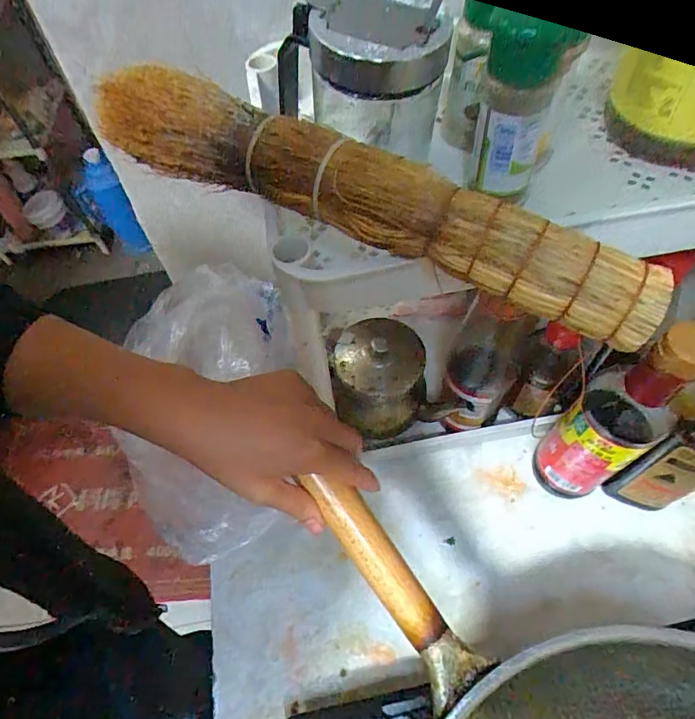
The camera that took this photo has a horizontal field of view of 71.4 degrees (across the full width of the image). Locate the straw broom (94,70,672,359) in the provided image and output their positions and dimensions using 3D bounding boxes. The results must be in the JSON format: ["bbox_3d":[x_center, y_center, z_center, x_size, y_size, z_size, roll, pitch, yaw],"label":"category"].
[{"bbox_3d":[-0.007,-0.085,0.233,0.302,0.043,0.034,26,63,17],"label":"straw broom"}]

